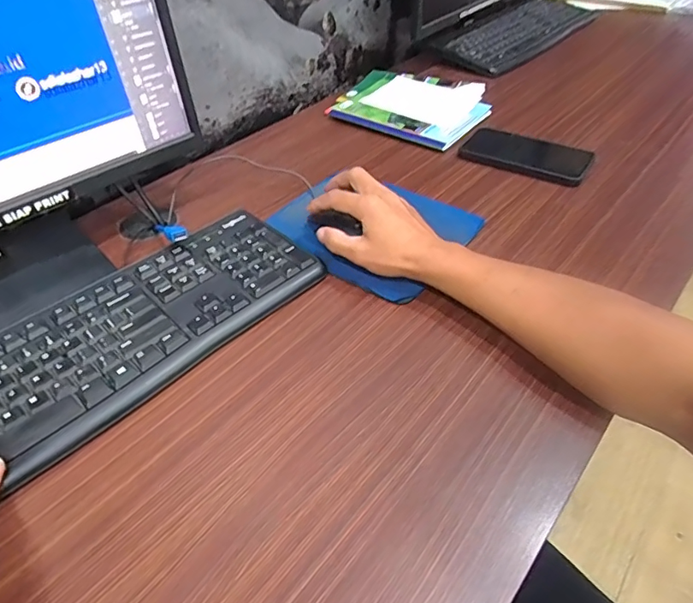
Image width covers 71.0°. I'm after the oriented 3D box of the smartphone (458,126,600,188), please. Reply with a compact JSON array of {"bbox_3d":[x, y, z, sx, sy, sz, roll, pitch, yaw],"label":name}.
[{"bbox_3d":[0.232,-0.192,0.641,0.160,0.012,0.079,28,53,25],"label":"smartphone"}]

